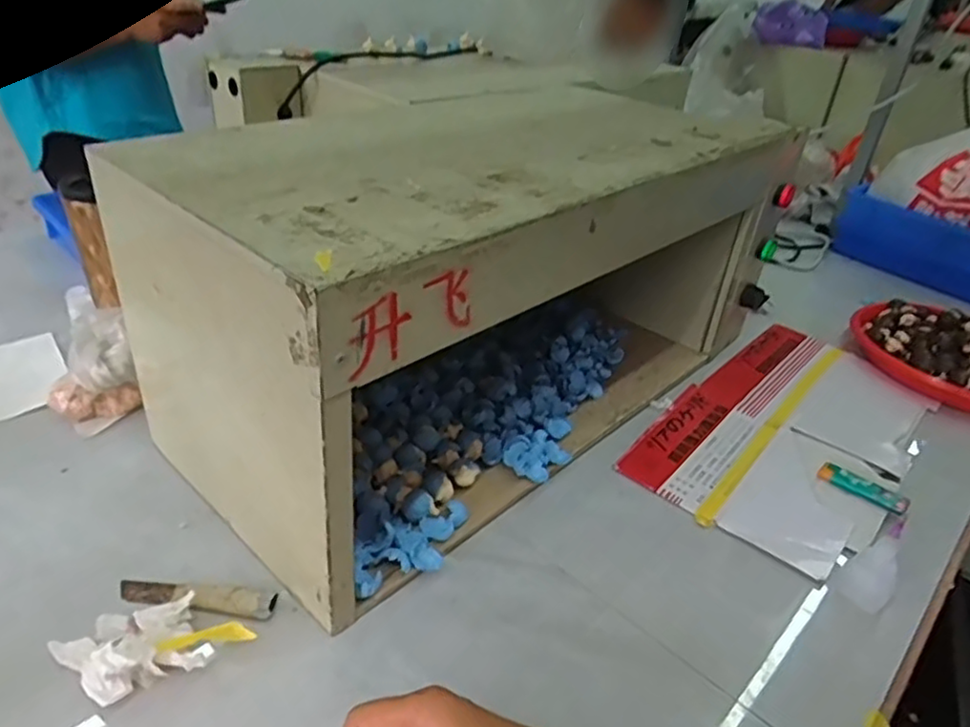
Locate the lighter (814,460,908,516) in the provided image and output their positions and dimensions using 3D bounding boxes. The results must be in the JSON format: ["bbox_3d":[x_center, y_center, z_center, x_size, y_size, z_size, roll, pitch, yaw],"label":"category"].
[{"bbox_3d":[0.368,0.122,0.655,0.079,0.020,0.016,32,41,34],"label":"lighter"}]

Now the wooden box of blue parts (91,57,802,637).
[{"bbox_3d":[0.001,-0.089,0.683,0.301,0.281,0.600,31,40,33],"label":"wooden box of blue parts"}]

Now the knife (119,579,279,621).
[{"bbox_3d":[-0.217,0.175,0.503,0.119,0.010,0.024,9,33,4],"label":"knife"}]

